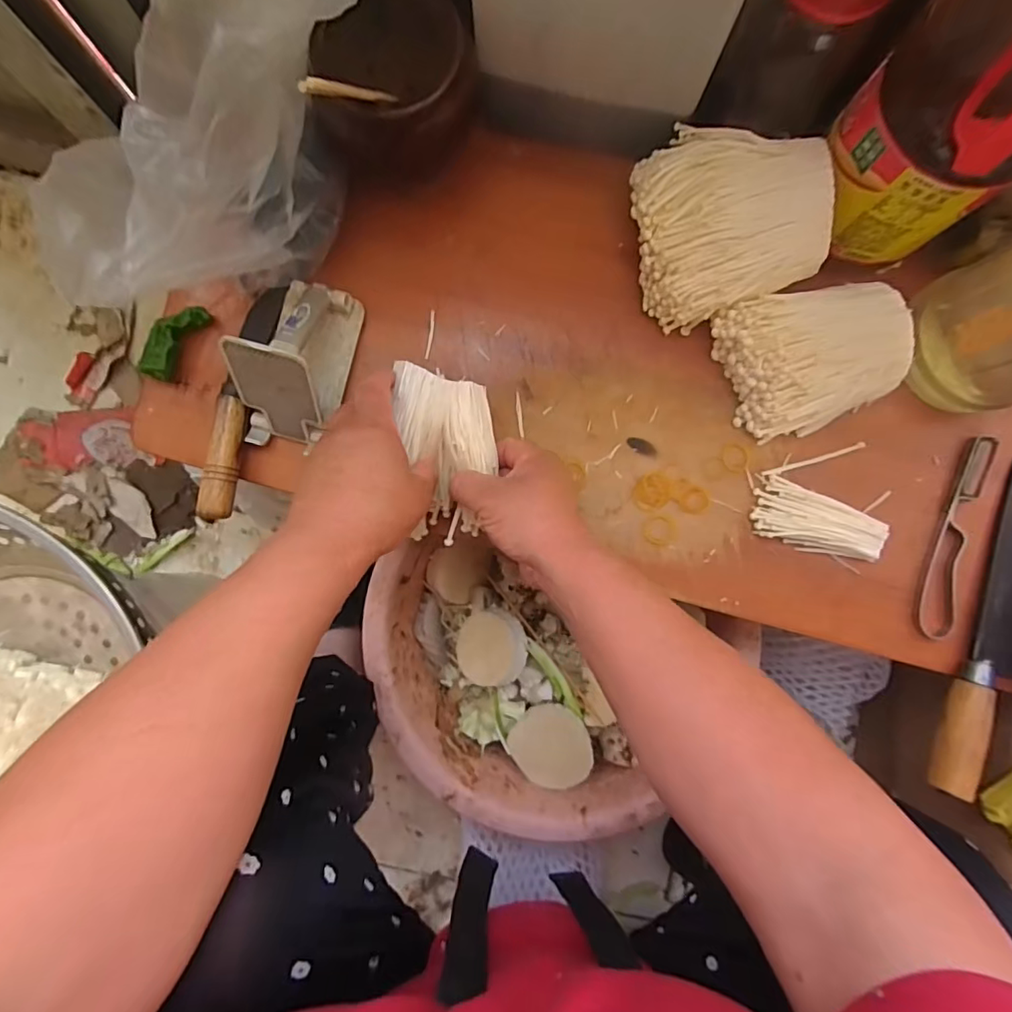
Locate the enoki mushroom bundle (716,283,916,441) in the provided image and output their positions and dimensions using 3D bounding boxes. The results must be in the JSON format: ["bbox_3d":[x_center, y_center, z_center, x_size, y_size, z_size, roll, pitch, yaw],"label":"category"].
[{"bbox_3d":[0.229,-0.110,0.406,0.117,0.064,0.100,-10,87,-2],"label":"enoki mushroom bundle"}]

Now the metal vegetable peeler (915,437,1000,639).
[{"bbox_3d":[0.359,0.024,0.424,0.031,0.007,0.164,15,86,0],"label":"metal vegetable peeler"}]

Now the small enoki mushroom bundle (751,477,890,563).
[{"bbox_3d":[0.246,0.013,0.421,0.097,0.020,0.047,21,86,0],"label":"small enoki mushroom bundle"}]

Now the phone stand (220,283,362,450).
[{"bbox_3d":[-0.161,-0.112,0.399,0.063,0.078,0.127,18,86,0],"label":"phone stand"}]

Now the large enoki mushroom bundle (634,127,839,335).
[{"bbox_3d":[0.158,-0.211,0.399,0.115,0.087,0.123,0,86,-1],"label":"large enoki mushroom bundle"}]

